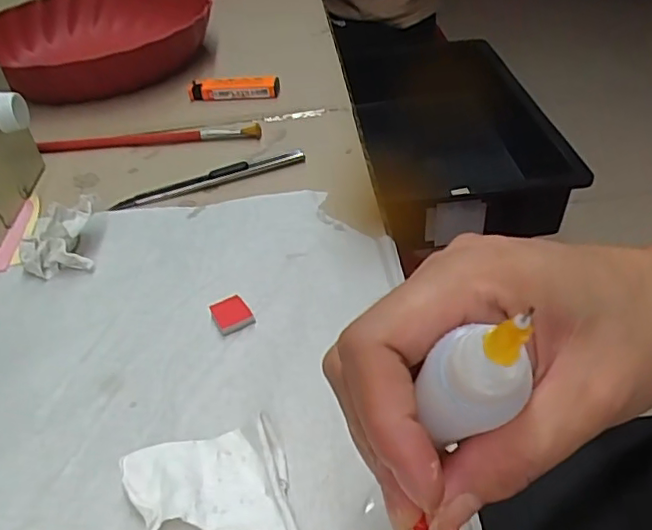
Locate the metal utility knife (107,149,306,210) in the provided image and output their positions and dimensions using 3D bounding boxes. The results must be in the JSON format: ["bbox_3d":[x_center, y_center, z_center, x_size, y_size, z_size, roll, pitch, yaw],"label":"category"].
[{"bbox_3d":[-0.083,-0.062,0.423,0.138,0.010,0.014,-16,41,-12],"label":"metal utility knife"}]

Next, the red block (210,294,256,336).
[{"bbox_3d":[-0.051,0.027,0.318,0.019,0.005,0.023,-19,42,-15],"label":"red block"}]

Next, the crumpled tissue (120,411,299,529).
[{"bbox_3d":[-0.046,0.085,0.239,0.075,0.018,0.043,1,40,9],"label":"crumpled tissue"}]

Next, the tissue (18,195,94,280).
[{"bbox_3d":[-0.166,-0.018,0.364,0.045,0.034,0.036,-10,40,-4],"label":"tissue"}]

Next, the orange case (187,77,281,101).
[{"bbox_3d":[-0.084,-0.159,0.531,0.083,0.017,0.018,-2,40,6],"label":"orange case"}]

